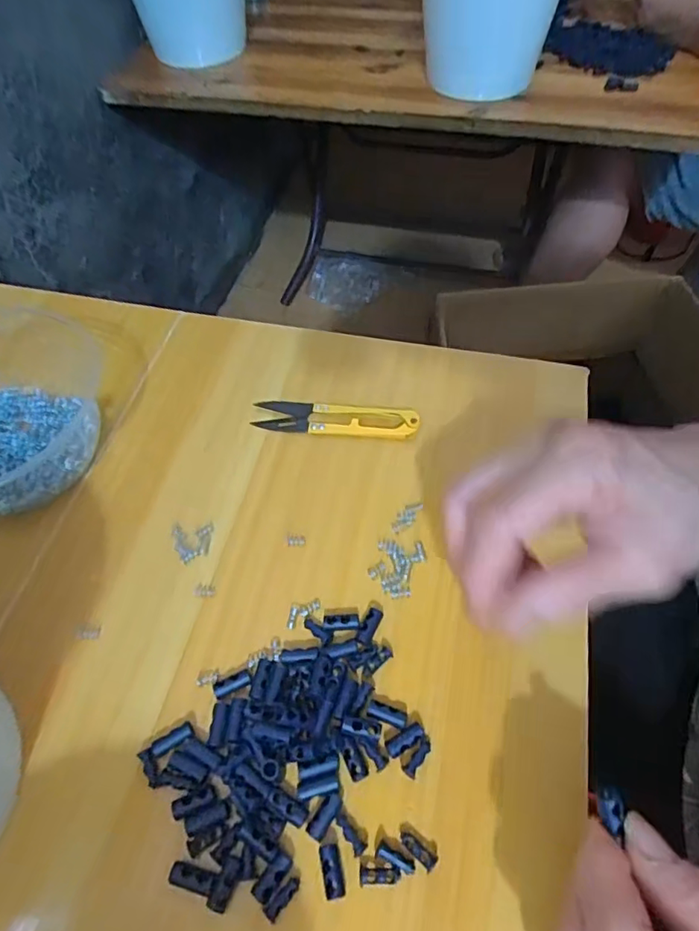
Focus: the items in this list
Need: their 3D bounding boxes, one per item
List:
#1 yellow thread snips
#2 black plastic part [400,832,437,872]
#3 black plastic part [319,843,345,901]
[{"bbox_3d":[-0.009,-0.031,0.353,0.104,0.014,0.025,6,56,5],"label":"yellow thread snips"},{"bbox_3d":[0.028,0.158,0.226,0.016,0.004,0.006,38,64,23],"label":"black plastic part"},{"bbox_3d":[-0.007,0.165,0.224,0.008,0.005,0.019,-12,56,-7],"label":"black plastic part"}]

